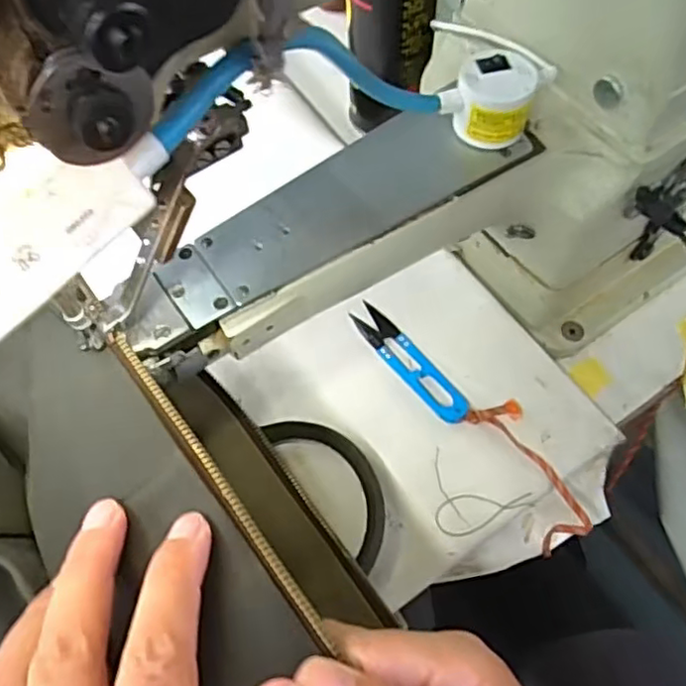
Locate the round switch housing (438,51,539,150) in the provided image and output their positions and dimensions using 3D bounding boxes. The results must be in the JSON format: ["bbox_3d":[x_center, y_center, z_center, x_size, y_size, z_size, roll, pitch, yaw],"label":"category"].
[{"bbox_3d":[0.071,-0.114,0.312,0.040,0.037,0.032,-8,61,-1],"label":"round switch housing"}]

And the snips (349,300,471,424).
[{"bbox_3d":[0.043,0.012,0.410,0.021,0.007,0.101,-36,65,-15],"label":"snips"}]

